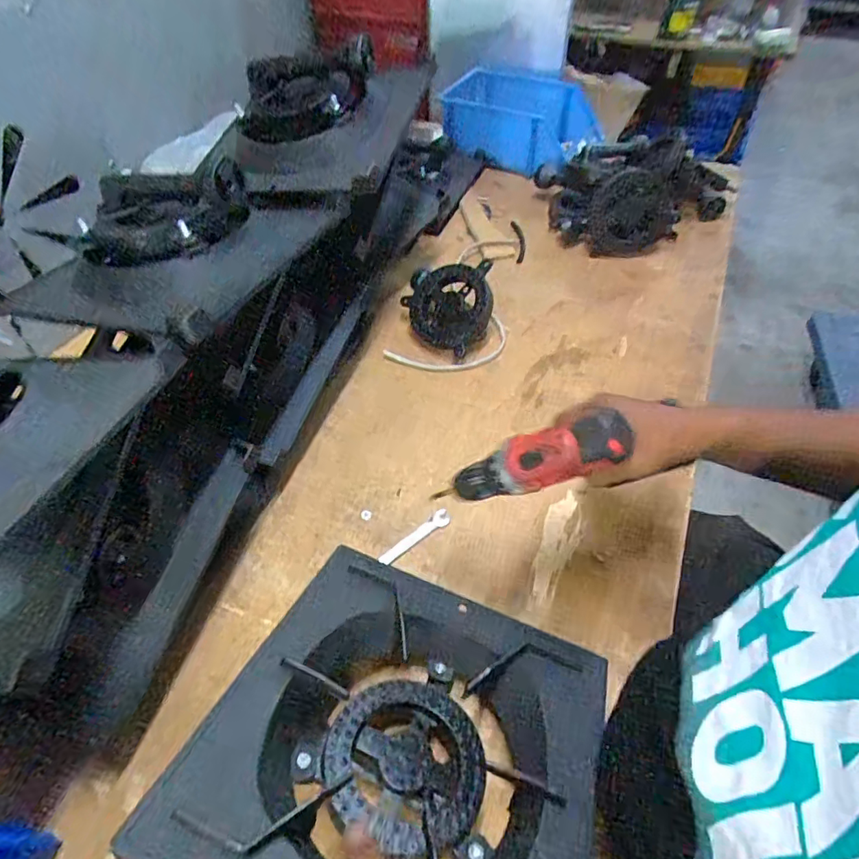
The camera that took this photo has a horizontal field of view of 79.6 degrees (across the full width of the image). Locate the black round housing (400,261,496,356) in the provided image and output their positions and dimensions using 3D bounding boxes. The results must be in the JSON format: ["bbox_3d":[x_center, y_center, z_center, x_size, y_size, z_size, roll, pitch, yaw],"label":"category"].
[{"bbox_3d":[0.023,-0.195,0.815,0.143,0.025,0.143,-2,85,23],"label":"black round housing"}]

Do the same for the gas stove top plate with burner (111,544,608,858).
[{"bbox_3d":[-0.013,0.256,0.420,0.290,0.063,0.288,22,32,10],"label":"gas stove top plate with burner"}]

